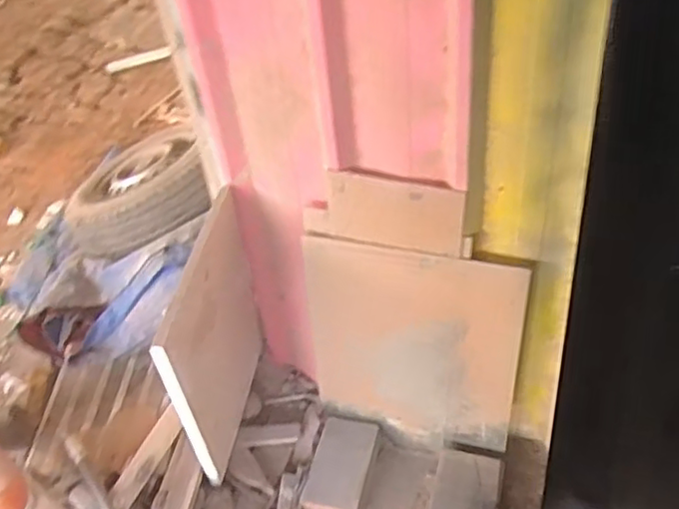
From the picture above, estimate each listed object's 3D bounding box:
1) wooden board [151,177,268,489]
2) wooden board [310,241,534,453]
[{"bbox_3d":[-0.256,0.187,1.423,0.028,0.551,0.430,8,46,11],"label":"wooden board"},{"bbox_3d":[0.159,0.213,1.427,0.440,0.528,0.021,8,37,16],"label":"wooden board"}]

